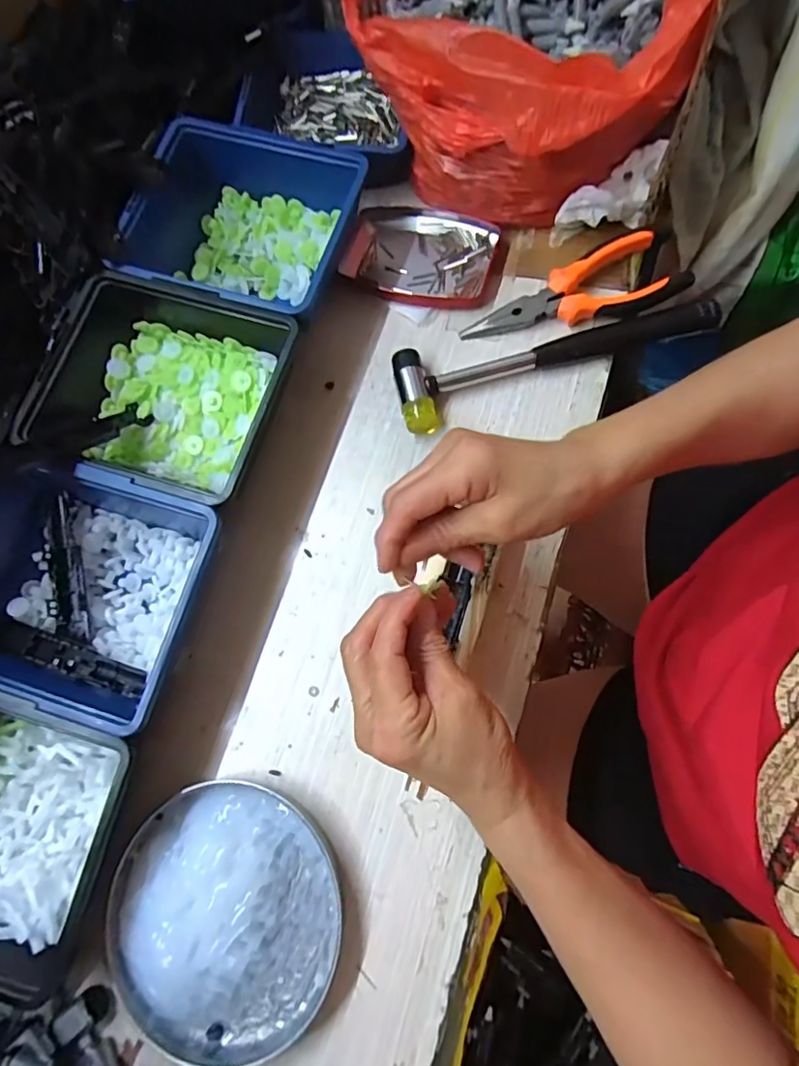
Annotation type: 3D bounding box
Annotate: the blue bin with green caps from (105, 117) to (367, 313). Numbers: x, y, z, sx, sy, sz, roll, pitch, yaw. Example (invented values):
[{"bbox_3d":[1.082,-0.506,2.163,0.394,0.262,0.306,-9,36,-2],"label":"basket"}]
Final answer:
[{"bbox_3d":[-0.122,-0.235,0.427,0.167,0.066,0.146,16,77,13],"label":"blue bin with green caps"}]

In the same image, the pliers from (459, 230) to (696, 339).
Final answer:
[{"bbox_3d":[0.126,-0.177,0.403,0.157,0.022,0.052,-15,76,12],"label":"pliers"}]

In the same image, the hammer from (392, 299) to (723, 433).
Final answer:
[{"bbox_3d":[0.114,-0.125,0.392,0.230,0.025,0.059,-11,73,5],"label":"hammer"}]

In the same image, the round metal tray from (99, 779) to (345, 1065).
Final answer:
[{"bbox_3d":[-0.107,0.231,0.325,0.140,0.020,0.142,-2,74,8],"label":"round metal tray"}]

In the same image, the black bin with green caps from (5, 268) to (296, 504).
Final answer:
[{"bbox_3d":[-0.168,-0.103,0.392,0.171,0.057,0.138,18,77,13],"label":"black bin with green caps"}]

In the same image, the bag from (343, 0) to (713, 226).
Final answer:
[{"bbox_3d":[0.100,-0.370,0.384,0.226,0.157,0.232,-35,72,-2],"label":"bag"}]

